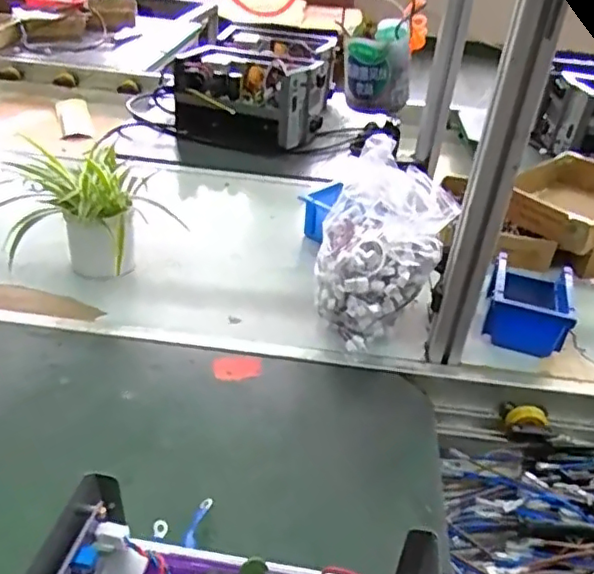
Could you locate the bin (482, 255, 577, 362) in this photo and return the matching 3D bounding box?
[{"bbox_3d":[0.311,0.019,0.821,0.106,0.088,0.122,17,36,16],"label":"bin"}]

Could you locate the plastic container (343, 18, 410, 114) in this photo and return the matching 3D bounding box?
[{"bbox_3d":[0.075,-0.206,0.570,0.062,0.071,0.060,10,34,6],"label":"plastic container"}]

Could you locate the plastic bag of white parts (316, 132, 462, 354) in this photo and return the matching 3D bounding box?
[{"bbox_3d":[0.102,-0.042,0.789,0.152,0.205,0.158,25,39,27],"label":"plastic bag of white parts"}]

